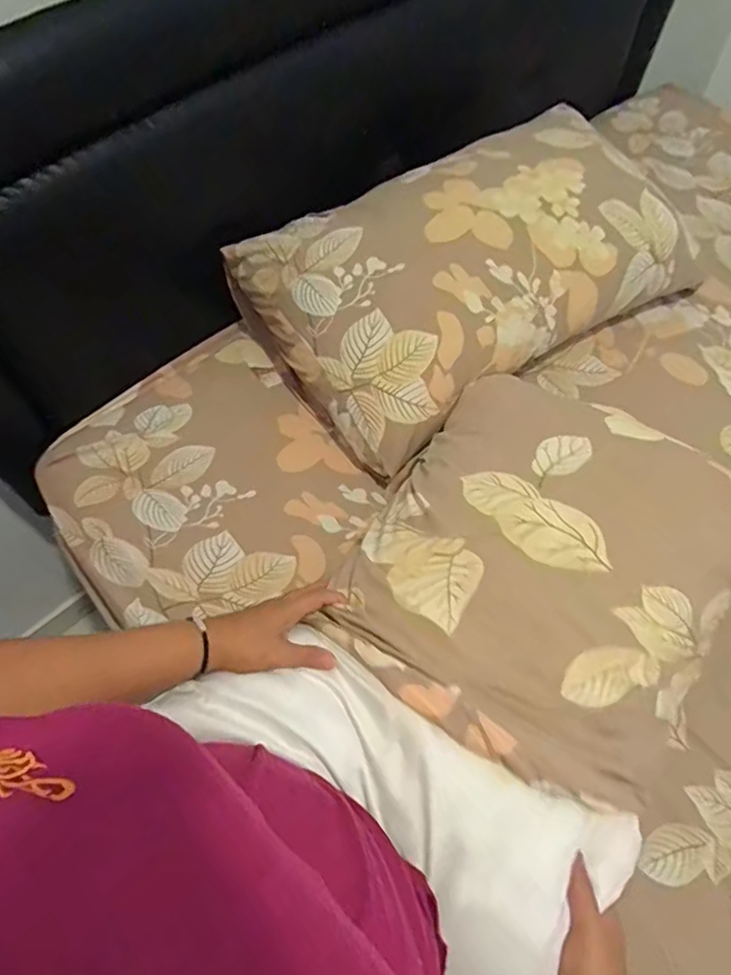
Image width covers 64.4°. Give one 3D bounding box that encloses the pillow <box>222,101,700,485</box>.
[{"bbox_3d":[0.143,-0.315,0.861,0.572,0.182,0.360,-31,64,-15],"label":"pillow"}]

